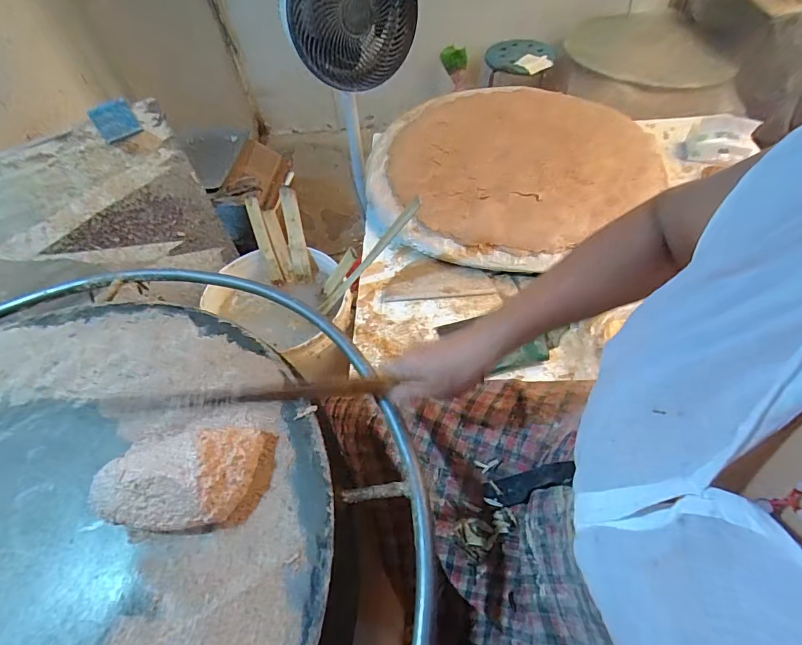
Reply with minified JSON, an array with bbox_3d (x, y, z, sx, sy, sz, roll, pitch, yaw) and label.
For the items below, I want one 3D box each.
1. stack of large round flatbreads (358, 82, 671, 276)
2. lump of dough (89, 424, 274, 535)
[{"bbox_3d":[0.215,-0.381,0.996,0.612,0.080,0.586,-31,57,-18],"label":"stack of large round flatbreads"},{"bbox_3d":[-0.210,0.155,0.407,0.159,0.056,0.083,-14,53,-6],"label":"lump of dough"}]

